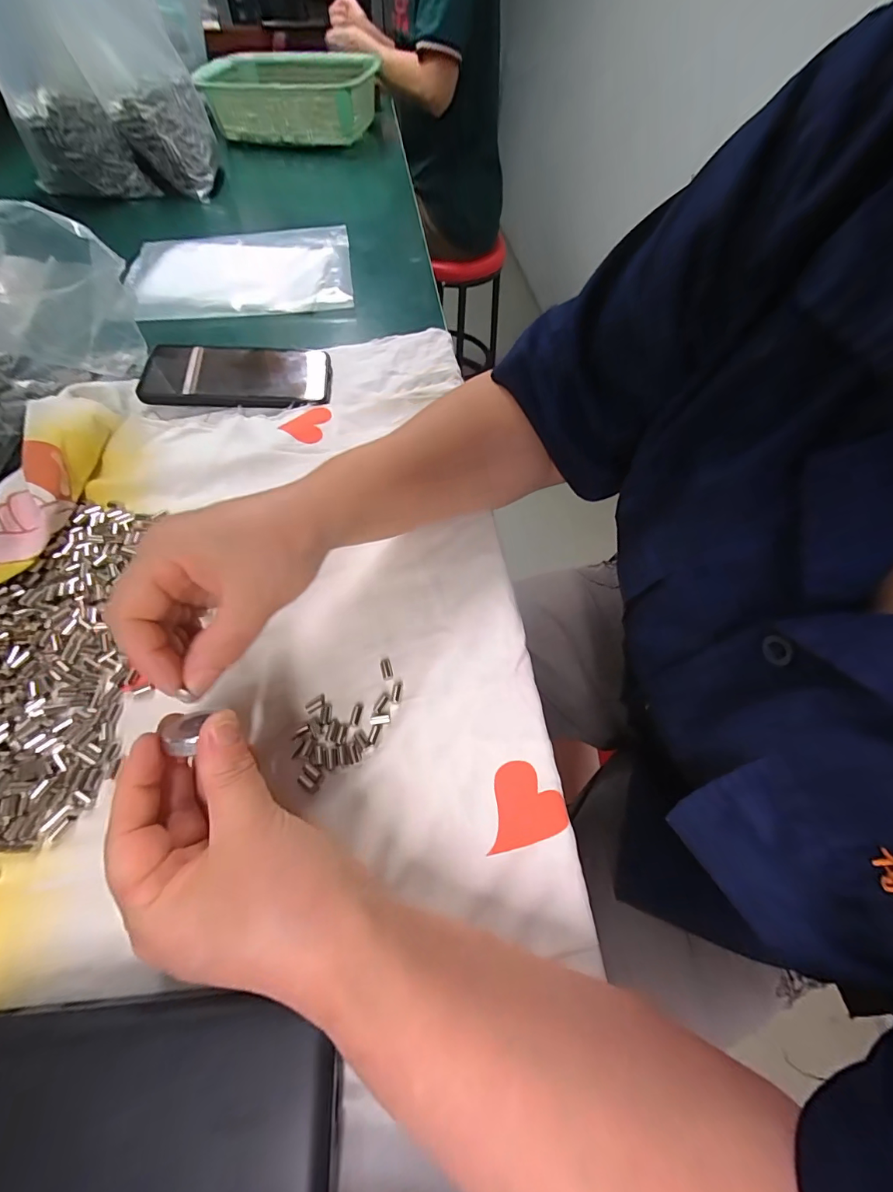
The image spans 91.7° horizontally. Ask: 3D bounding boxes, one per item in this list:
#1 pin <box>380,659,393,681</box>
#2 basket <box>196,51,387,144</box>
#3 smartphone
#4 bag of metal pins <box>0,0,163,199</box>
[{"bbox_3d":[-0.038,0.046,0.273,0.007,0.004,0.015,-10,60,-9],"label":"pin"},{"bbox_3d":[-0.264,-0.876,0.764,0.281,0.089,0.203,3,59,-1],"label":"basket"},{"bbox_3d":[-0.194,-0.205,0.405,0.162,0.015,0.080,-3,59,-5],"label":"smartphone"},{"bbox_3d":[-0.501,-0.654,0.544,0.124,0.220,0.110,-26,64,-18],"label":"bag of metal pins"}]

